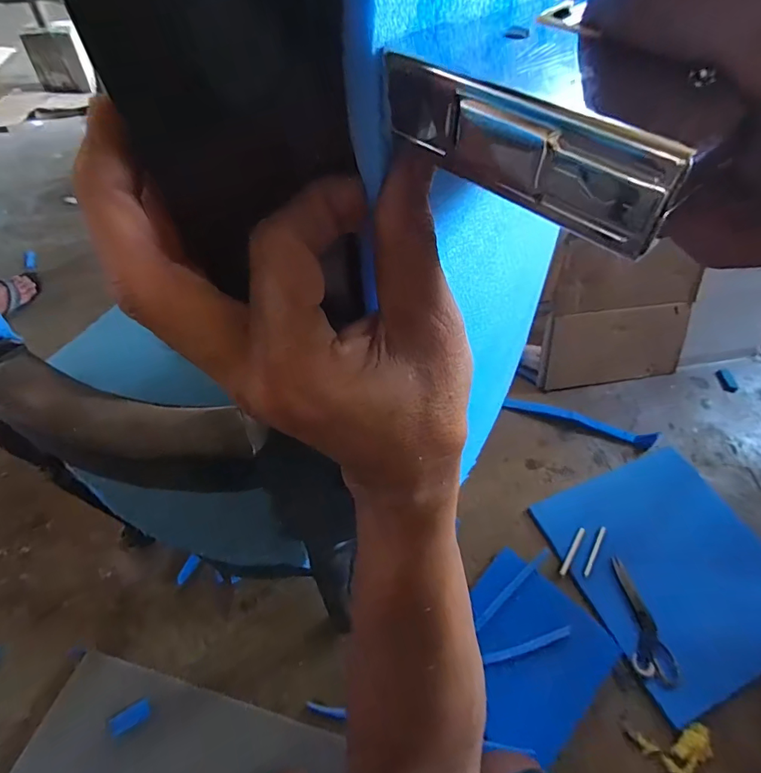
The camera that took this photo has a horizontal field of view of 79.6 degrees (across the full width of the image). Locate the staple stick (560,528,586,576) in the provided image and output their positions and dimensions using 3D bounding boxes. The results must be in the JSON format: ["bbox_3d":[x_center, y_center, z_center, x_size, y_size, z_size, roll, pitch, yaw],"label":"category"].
[{"bbox_3d":[0.402,0.344,0.955,0.013,0.008,0.119,31,55,22],"label":"staple stick"}]

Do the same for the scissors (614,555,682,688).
[{"bbox_3d":[0.507,0.445,0.877,0.081,0.013,0.215,6,49,3],"label":"scissors"}]

